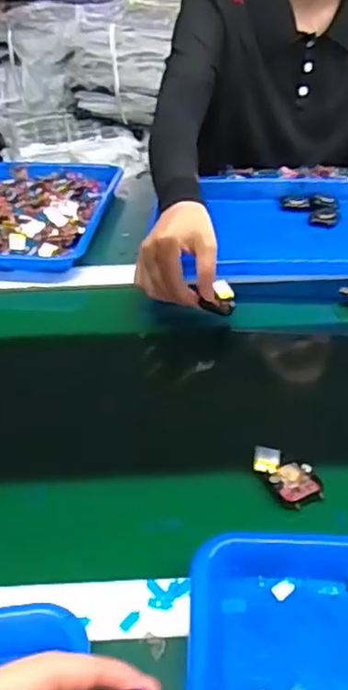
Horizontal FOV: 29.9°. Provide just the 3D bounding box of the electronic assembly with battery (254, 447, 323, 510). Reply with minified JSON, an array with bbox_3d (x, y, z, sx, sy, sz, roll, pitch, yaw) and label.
[{"bbox_3d":[0.089,0.102,0.514,0.038,0.012,0.058,-26,43,-28],"label":"electronic assembly with battery"}]

